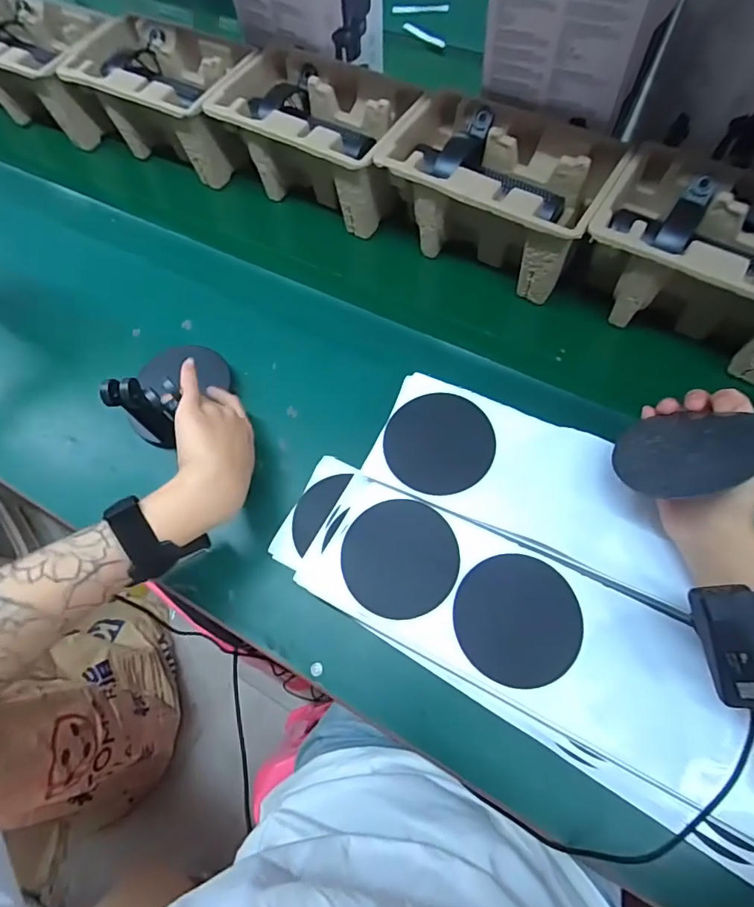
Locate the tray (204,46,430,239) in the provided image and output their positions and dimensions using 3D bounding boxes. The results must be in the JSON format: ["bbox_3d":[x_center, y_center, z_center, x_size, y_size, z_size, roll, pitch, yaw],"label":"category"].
[{"bbox_3d":[-0.070,-0.380,0.585,0.234,0.101,0.142,31,69,13],"label":"tray"}]

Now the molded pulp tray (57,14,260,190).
[{"bbox_3d":[-0.271,-0.467,0.639,0.247,0.103,0.140,29,69,12],"label":"molded pulp tray"}]

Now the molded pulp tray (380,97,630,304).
[{"bbox_3d":[0.127,-0.286,0.530,0.226,0.103,0.155,29,69,12],"label":"molded pulp tray"}]

